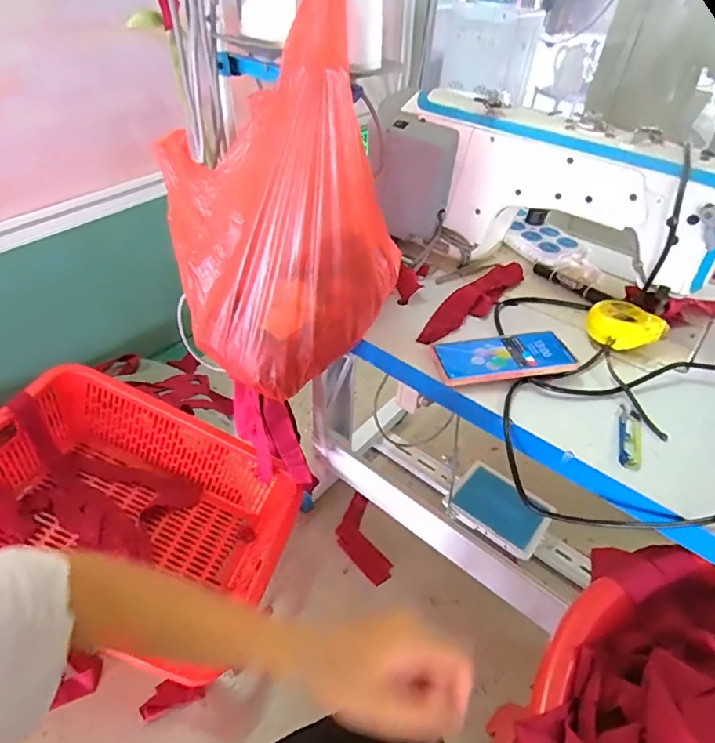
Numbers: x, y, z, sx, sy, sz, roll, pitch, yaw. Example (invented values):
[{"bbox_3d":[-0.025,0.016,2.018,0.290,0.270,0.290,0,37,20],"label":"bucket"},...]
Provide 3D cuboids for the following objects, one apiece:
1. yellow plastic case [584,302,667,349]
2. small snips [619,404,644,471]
[{"bbox_3d":[0.353,-0.064,0.634,0.089,0.031,0.067,-11,45,-15],"label":"yellow plastic case"},{"bbox_3d":[0.300,0.070,0.526,0.024,0.009,0.091,18,45,15],"label":"small snips"}]

